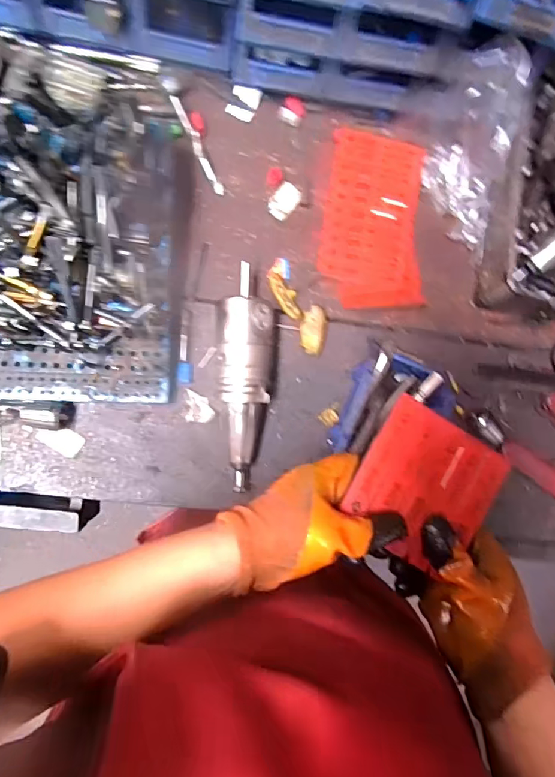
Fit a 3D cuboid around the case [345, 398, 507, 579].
[{"bbox_3d":[0.123,0.080,0.386,0.105,0.014,0.115,31,83,-6],"label":"case"}]

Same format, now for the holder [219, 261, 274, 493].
[{"bbox_3d":[-0.039,-0.012,0.523,0.061,0.050,0.251,2,87,-9],"label":"holder"}]

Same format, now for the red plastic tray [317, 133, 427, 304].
[{"bbox_3d":[0.111,-0.202,0.559,0.122,0.033,0.205,1,87,-9],"label":"red plastic tray"}]

